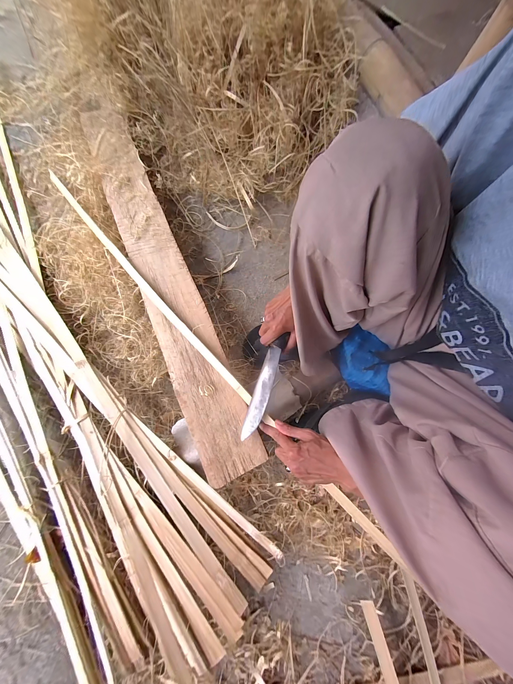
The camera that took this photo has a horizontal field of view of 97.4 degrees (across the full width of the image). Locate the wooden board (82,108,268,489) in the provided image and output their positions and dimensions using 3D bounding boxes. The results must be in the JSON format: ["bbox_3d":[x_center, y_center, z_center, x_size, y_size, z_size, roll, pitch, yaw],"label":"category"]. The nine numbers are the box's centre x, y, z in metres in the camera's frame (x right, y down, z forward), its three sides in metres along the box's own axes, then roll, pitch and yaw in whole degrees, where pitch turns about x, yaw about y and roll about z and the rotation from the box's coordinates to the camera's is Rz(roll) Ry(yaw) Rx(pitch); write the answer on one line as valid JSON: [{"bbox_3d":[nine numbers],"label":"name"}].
[{"bbox_3d":[-0.235,-0.197,0.550,0.133,0.034,1.011,-23,79,-6],"label":"wooden board"}]

